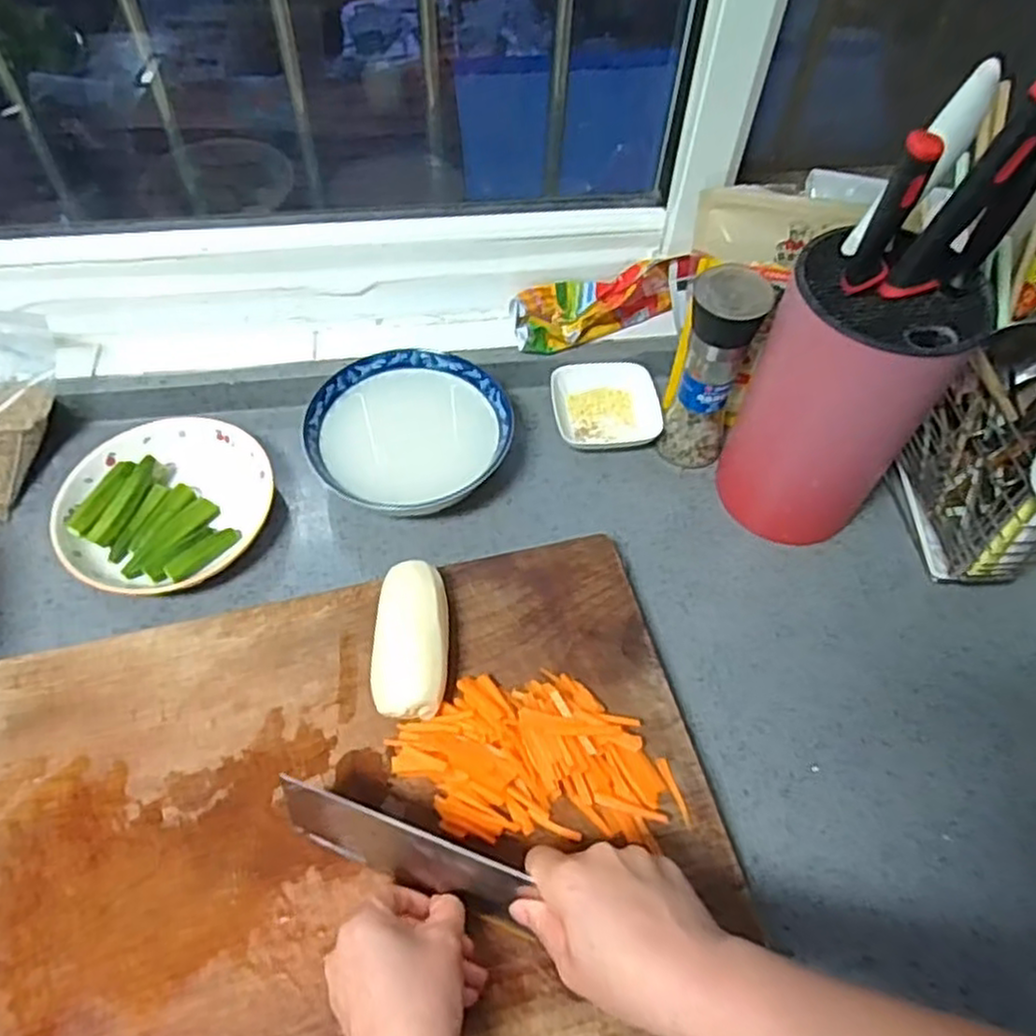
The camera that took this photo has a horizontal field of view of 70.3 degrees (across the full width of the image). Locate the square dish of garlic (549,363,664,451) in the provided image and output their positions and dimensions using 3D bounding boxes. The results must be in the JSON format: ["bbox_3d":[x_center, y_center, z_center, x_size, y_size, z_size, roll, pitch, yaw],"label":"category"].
[{"bbox_3d":[0.085,-0.109,0.711,0.101,0.028,0.093,-5,57,-5],"label":"square dish of garlic"}]

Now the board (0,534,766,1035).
[{"bbox_3d":[-0.122,0.210,0.492,0.488,0.035,0.340,-12,58,-9],"label":"board"}]

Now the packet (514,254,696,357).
[{"bbox_3d":[0.081,-0.198,0.697,0.167,0.077,0.058,-12,56,11],"label":"packet"}]

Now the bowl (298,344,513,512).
[{"bbox_3d":[-0.096,-0.077,0.667,0.172,0.056,0.144,-6,57,-5],"label":"bowl"}]

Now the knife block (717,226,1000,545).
[{"bbox_3d":[0.239,-0.080,0.574,0.124,0.227,0.095,27,60,16],"label":"knife block"}]

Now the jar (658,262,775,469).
[{"bbox_3d":[0.163,-0.120,0.629,0.056,0.181,0.059,1,57,-1],"label":"jar"}]

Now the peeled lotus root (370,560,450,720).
[{"bbox_3d":[-0.076,0.090,0.533,0.052,0.038,0.115,0,57,-1],"label":"peeled lotus root"}]

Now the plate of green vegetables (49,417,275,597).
[{"bbox_3d":[-0.299,-0.014,0.627,0.167,0.042,0.162,1,57,-1],"label":"plate of green vegetables"}]

